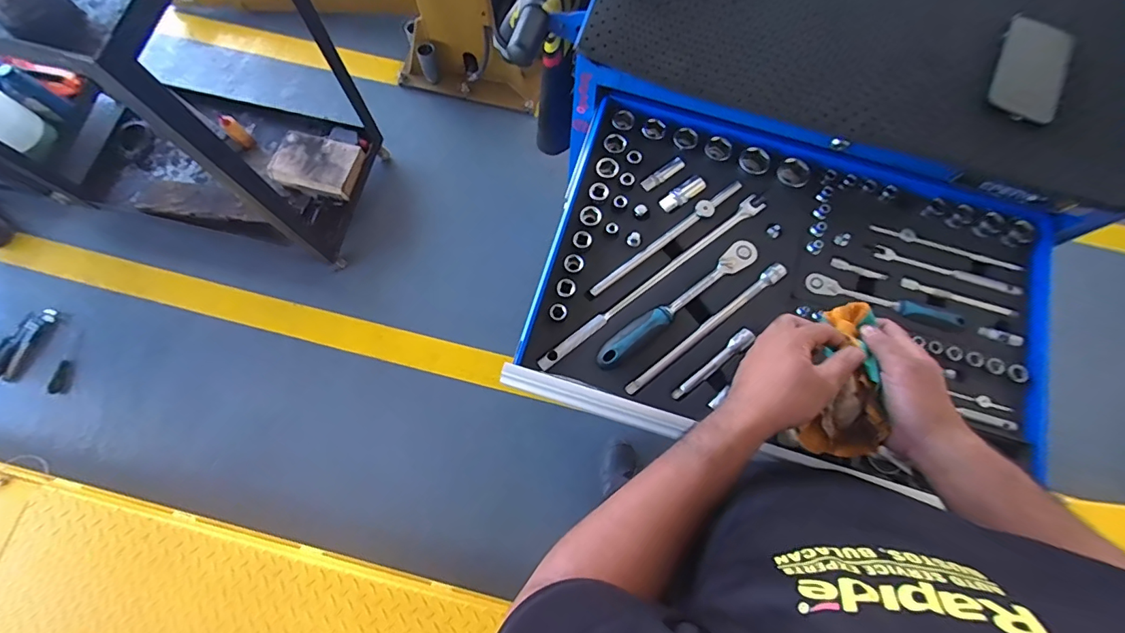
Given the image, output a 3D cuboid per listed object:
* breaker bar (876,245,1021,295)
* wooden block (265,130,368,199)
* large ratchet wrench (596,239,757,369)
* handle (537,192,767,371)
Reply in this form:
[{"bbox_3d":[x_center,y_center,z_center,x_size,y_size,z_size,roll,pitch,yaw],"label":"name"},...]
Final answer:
[{"bbox_3d":[0.486,-0.057,0.598,0.188,0.012,0.017,15,76,3],"label":"breaker bar"},{"bbox_3d":[-0.763,-0.474,1.464,0.259,0.060,0.185,14,76,3],"label":"wooden block"},{"bbox_3d":[0.140,-0.019,0.568,0.243,0.026,0.030,-36,79,-9],"label":"large ratchet wrench"},{"bbox_3d":[0.115,-0.049,0.583,0.350,0.021,0.024,-36,79,-9],"label":"handle"}]

